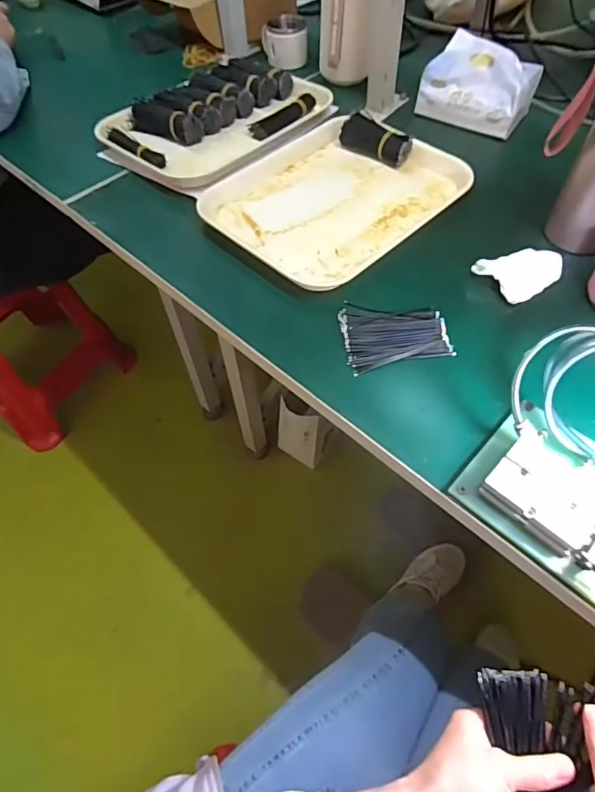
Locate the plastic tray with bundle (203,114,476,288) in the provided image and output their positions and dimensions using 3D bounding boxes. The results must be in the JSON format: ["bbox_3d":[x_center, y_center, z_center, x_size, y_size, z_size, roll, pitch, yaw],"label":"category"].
[{"bbox_3d":[0.040,-0.253,0.600,0.244,0.026,0.283,37,65,24],"label":"plastic tray with bundle"}]

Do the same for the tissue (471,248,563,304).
[{"bbox_3d":[0.239,-0.134,0.515,0.082,0.025,0.057,-28,59,-15],"label":"tissue"}]

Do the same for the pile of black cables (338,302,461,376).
[{"bbox_3d":[0.097,-0.065,0.481,0.104,0.012,0.086,-6,56,-1],"label":"pile of black cables"}]

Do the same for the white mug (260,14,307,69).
[{"bbox_3d":[-0.021,-0.591,0.801,0.075,0.056,0.057,-2,56,1],"label":"white mug"}]

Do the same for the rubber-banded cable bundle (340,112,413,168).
[{"bbox_3d":[0.107,-0.345,0.645,0.101,0.028,0.040,32,63,21],"label":"rubber-banded cable bundle"}]

